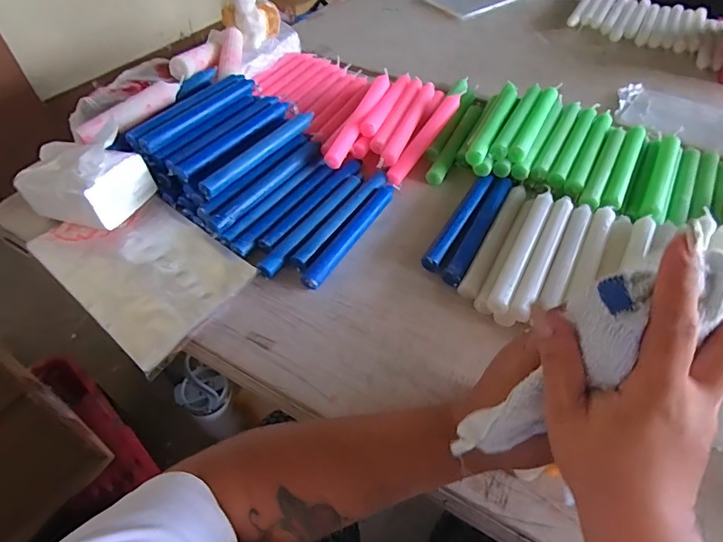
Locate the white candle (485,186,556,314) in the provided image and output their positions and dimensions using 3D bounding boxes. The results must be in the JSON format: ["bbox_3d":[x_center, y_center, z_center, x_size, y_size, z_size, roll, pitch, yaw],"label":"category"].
[{"bbox_3d":[0.184,-0.026,0.501,0.022,0.021,0.193,23,54,19],"label":"white candle"}]

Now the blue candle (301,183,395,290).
[{"bbox_3d":[-0.009,-0.051,0.537,0.022,0.016,0.197,24,54,19],"label":"blue candle"}]

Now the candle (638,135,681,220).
[{"bbox_3d":[0.395,-0.125,0.580,0.023,0.025,0.194,26,55,20],"label":"candle"}]

